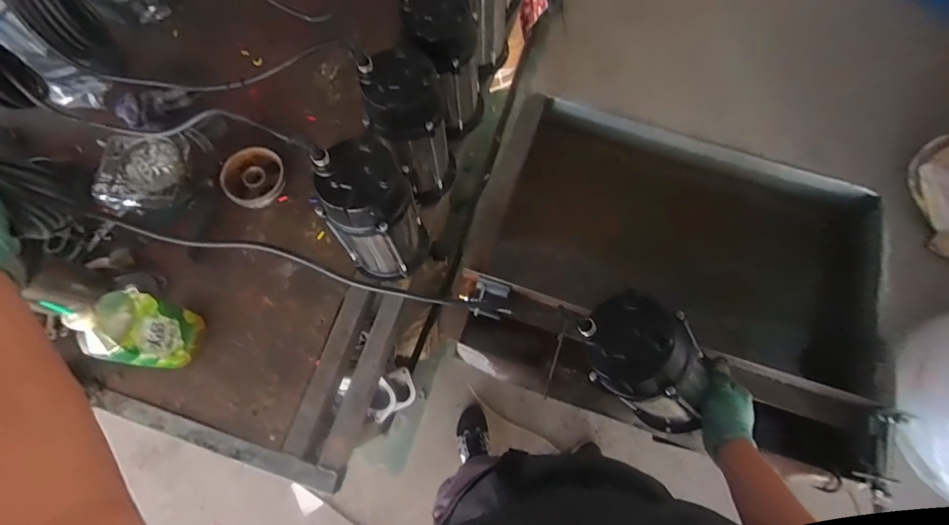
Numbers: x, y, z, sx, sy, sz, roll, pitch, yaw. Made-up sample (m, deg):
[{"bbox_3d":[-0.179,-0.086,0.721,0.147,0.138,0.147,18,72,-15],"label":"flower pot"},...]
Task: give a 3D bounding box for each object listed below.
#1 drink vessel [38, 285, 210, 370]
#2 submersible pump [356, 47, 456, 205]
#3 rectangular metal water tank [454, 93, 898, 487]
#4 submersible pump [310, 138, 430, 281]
[{"bbox_3d":[-0.502,0.103,0.641,0.059,0.213,0.101,12,73,2],"label":"drink vessel"},{"bbox_3d":[-0.101,-0.214,0.716,0.130,0.253,0.148,-6,73,-3],"label":"submersible pump"},{"bbox_3d":[0.411,0.035,0.925,0.788,0.328,0.541,22,74,5],"label":"rectangular metal water tank"},{"bbox_3d":[-0.152,-0.070,0.667,0.126,0.268,0.125,7,73,1],"label":"submersible pump"}]

